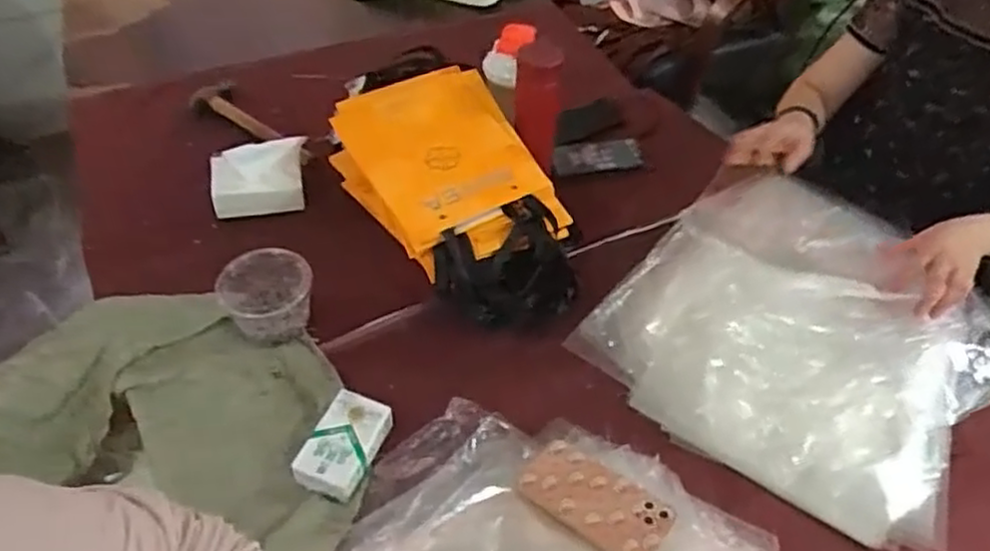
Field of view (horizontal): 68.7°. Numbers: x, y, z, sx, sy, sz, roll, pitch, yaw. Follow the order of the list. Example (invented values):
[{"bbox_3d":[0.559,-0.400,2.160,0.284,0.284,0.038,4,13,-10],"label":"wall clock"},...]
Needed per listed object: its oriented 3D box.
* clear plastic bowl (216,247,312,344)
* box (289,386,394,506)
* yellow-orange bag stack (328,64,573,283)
[{"bbox_3d":[-0.288,0.030,0.922,0.109,0.081,0.100,1,46,-1],"label":"clear plastic bowl"},{"bbox_3d":[-0.168,0.190,0.815,0.070,0.032,0.115,18,48,14],"label":"box"},{"bbox_3d":[-0.076,-0.154,1.034,0.226,0.118,0.333,-22,51,-22],"label":"yellow-orange bag stack"}]

